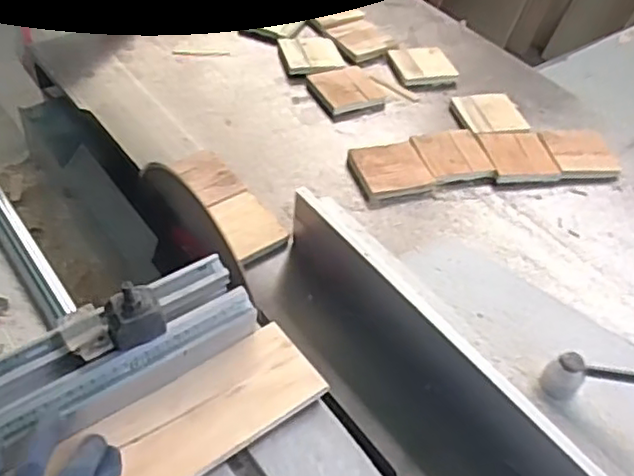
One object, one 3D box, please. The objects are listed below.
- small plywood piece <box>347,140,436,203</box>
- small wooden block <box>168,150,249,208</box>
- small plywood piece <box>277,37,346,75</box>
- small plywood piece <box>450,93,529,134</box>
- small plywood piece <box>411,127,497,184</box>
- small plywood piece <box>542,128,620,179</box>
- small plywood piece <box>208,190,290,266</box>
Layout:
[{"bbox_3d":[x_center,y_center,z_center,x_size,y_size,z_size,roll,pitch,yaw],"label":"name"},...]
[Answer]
[{"bbox_3d":[0.094,-0.089,0.857,0.094,0.015,0.096,-10,49,-15],"label":"small plywood piece"},{"bbox_3d":[-0.134,-0.073,0.815,0.053,0.023,0.091,-30,56,-30],"label":"small wooden block"},{"bbox_3d":[-0.010,-0.284,1.005,0.089,0.010,0.094,-9,48,-14],"label":"small plywood piece"},{"bbox_3d":[0.245,-0.176,0.933,0.093,0.022,0.079,-7,48,-13],"label":"small plywood piece"},{"bbox_3d":[0.180,-0.110,0.881,0.087,0.020,0.098,-9,48,-15],"label":"small plywood piece"},{"bbox_3d":[0.356,-0.115,0.887,0.088,0.016,0.087,-4,47,-10],"label":"small plywood piece"},{"bbox_3d":[-0.083,-0.014,0.770,0.067,0.013,0.094,-25,54,-27],"label":"small plywood piece"}]

